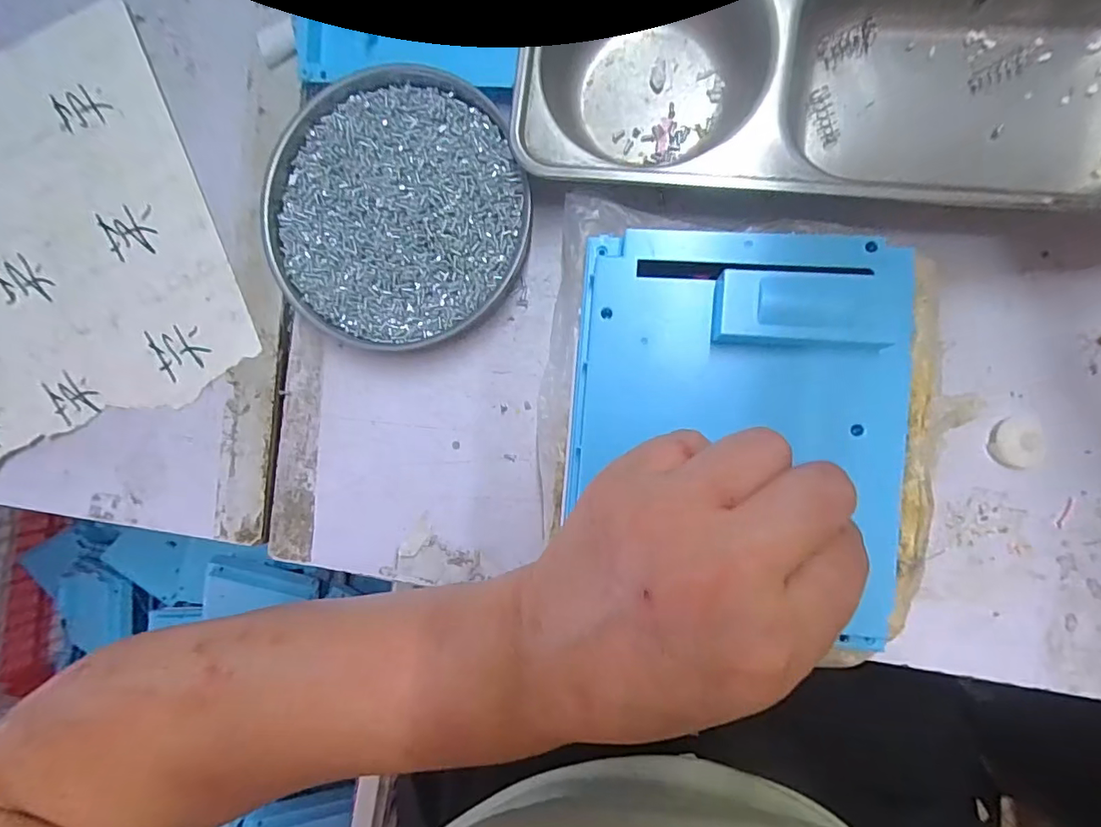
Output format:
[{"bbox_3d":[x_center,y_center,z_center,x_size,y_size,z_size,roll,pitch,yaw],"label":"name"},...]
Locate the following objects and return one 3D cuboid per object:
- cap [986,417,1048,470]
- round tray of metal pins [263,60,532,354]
[{"bbox_3d":[0.212,0.014,0.241,0.024,0.004,0.023,0,92,8],"label":"cap"},{"bbox_3d":[-0.077,-0.103,0.274,0.128,0.019,0.137,0,92,8],"label":"round tray of metal pins"}]

